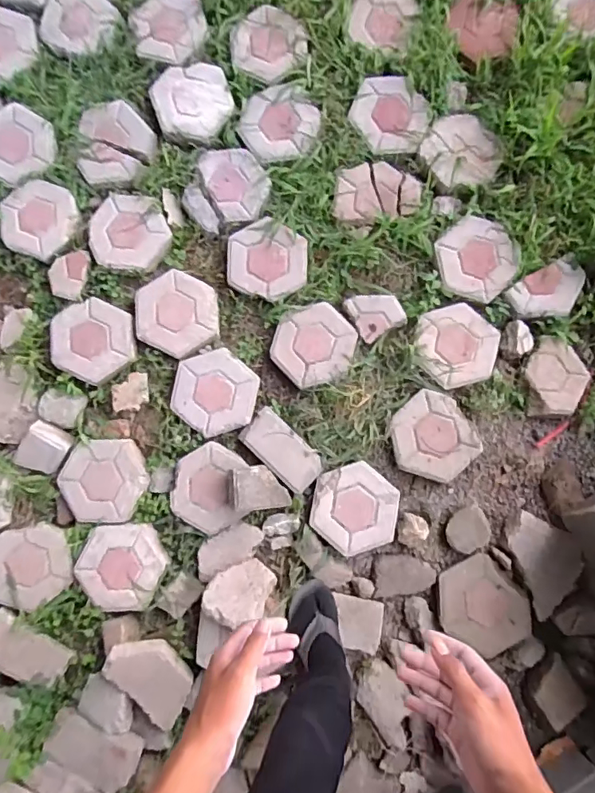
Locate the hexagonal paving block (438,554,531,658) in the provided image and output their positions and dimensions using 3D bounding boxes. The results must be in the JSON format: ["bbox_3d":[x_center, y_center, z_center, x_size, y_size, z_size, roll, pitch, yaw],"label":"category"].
[{"bbox_3d":[0.413,0.472,1.118,0.183,0.033,0.196,-28,73,-4],"label":"hexagonal paving block"}]

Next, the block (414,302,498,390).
[{"bbox_3d":[0.392,-0.124,1.205,0.212,0.036,0.200,-16,82,0],"label":"block"}]

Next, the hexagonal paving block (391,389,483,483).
[{"bbox_3d":[0.319,0.101,1.176,0.198,0.048,0.199,-42,83,-3],"label":"hexagonal paving block"}]

